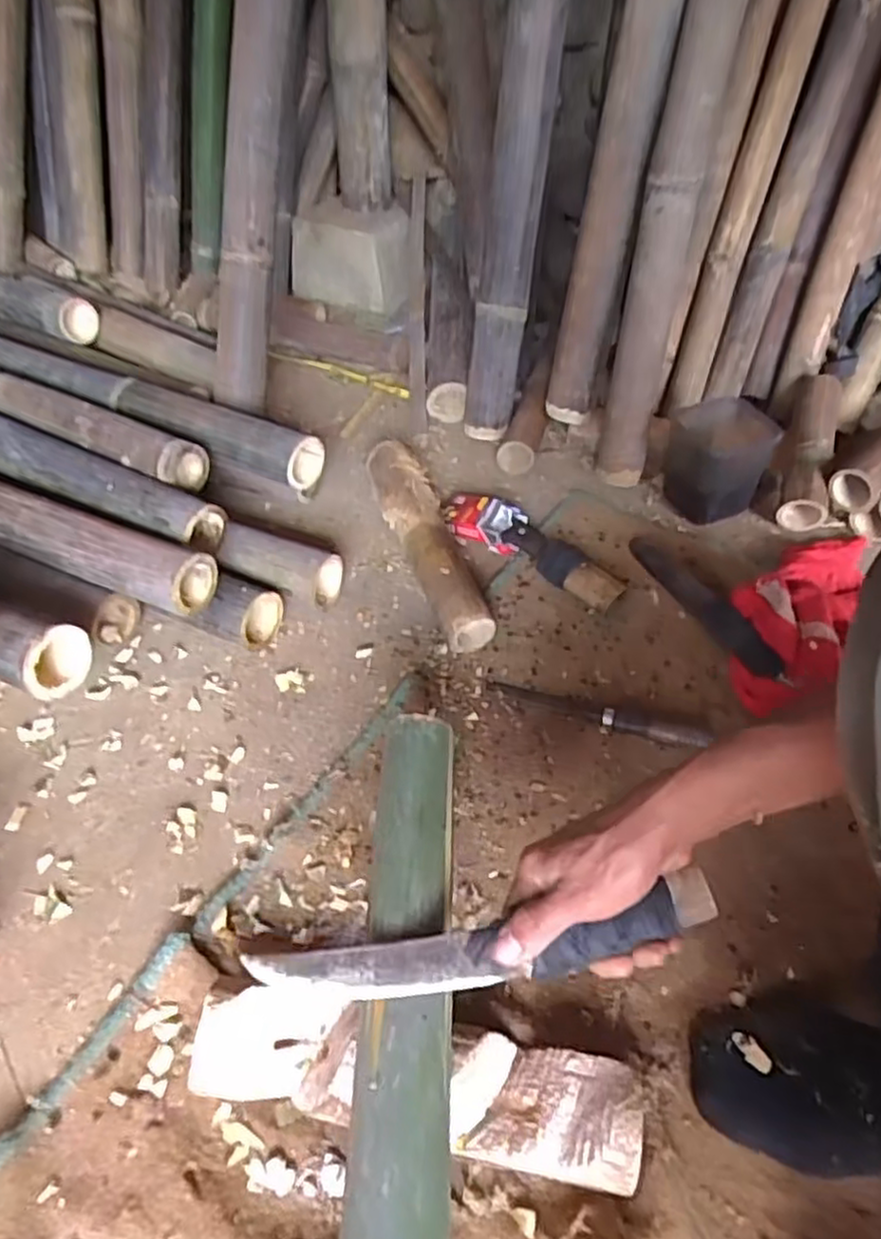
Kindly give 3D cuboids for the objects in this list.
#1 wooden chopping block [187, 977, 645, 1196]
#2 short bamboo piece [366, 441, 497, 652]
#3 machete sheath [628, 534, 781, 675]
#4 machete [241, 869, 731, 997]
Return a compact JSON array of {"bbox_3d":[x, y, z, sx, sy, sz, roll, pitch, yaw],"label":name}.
[{"bbox_3d":[-0.020,0.317,0.491,0.299,0.058,0.073,9,46,7],"label":"wooden chopping block"},{"bbox_3d":[-0.019,-0.105,0.889,0.076,0.074,0.353,-12,47,-13],"label":"short bamboo piece"},{"bbox_3d":[0.306,-0.026,0.833,0.042,0.022,0.261,-16,48,-16],"label":"machete sheath"},{"bbox_3d":[0.023,0.211,0.454,0.297,0.026,0.038,-13,45,8],"label":"machete"}]

